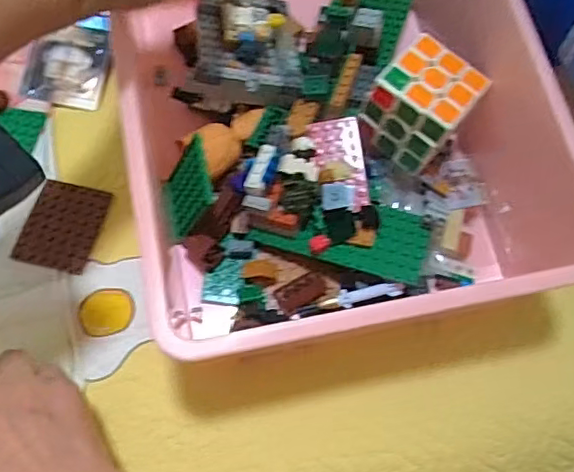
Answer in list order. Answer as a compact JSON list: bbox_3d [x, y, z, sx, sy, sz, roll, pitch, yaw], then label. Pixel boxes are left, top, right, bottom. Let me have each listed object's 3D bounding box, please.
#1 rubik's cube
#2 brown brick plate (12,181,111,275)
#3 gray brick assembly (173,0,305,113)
[{"bbox_3d":[0.090,-0.086,0.394,0.055,0.056,0.061,36,68,14],"label":"rubik's cube"},{"bbox_3d":[-0.151,-0.007,0.405,0.046,0.009,0.064,11,64,2],"label":"brown brick plate"},{"bbox_3d":[-0.033,-0.131,0.412,0.088,0.035,0.087,-3,65,-5],"label":"gray brick assembly"}]

